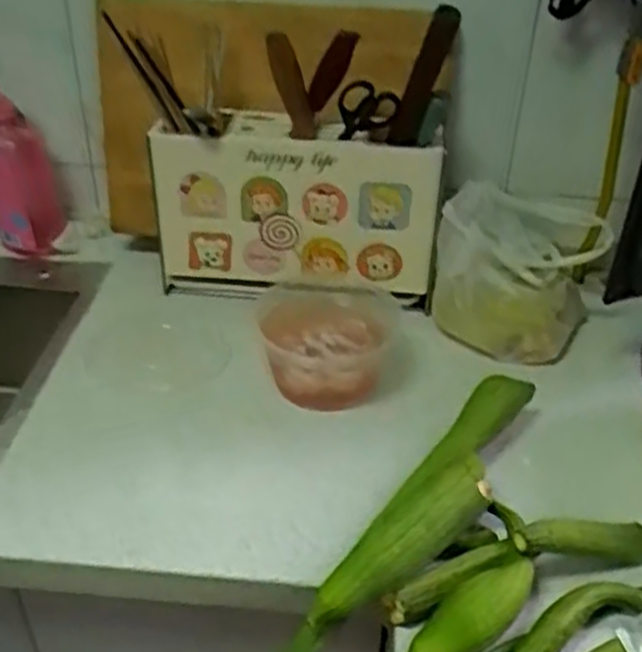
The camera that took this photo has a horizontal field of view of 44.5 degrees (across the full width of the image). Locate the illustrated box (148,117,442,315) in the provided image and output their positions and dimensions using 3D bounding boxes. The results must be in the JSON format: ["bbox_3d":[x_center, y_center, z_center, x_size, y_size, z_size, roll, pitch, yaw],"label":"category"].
[{"bbox_3d":[-0.035,-0.141,1.024,0.354,0.229,0.083,2,36,0],"label":"illustrated box"}]

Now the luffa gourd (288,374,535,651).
[{"bbox_3d":[0.094,0.178,0.729,0.082,0.079,0.428,22,41,25],"label":"luffa gourd"}]

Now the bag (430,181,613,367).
[{"bbox_3d":[0.261,-0.081,1.014,0.172,0.177,0.231,23,41,27],"label":"bag"}]

